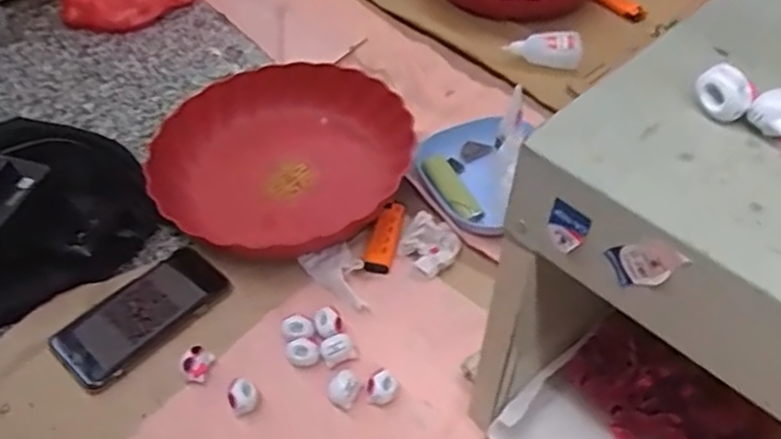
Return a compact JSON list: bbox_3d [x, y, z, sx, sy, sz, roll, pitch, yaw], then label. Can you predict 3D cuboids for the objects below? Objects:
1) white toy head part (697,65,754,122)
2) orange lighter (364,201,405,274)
[{"bbox_3d":[0.151,-0.057,0.312,0.013,0.019,0.023,-34,55,-26],"label":"white toy head part"},{"bbox_3d":[-0.005,0.017,0.615,0.024,0.016,0.071,7,48,9],"label":"orange lighter"}]

